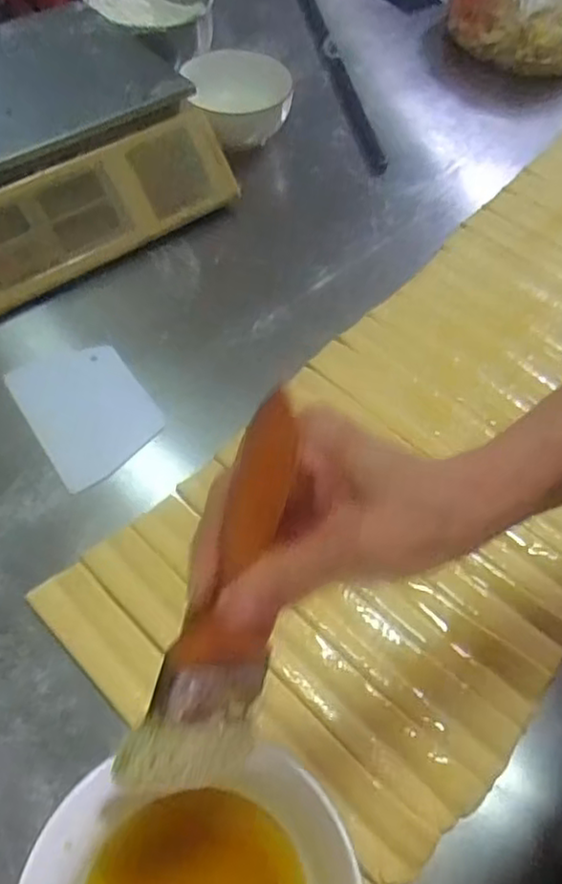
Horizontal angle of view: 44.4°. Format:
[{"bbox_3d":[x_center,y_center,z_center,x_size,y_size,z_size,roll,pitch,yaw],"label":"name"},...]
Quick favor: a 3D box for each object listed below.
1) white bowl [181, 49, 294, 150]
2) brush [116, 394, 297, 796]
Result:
[{"bbox_3d":[-0.042,-0.390,0.802,0.119,0.081,0.119,0,55,0],"label":"white bowl"},{"bbox_3d":[-0.023,0.064,0.265,0.042,0.168,0.026,17,15,11],"label":"brush"}]

